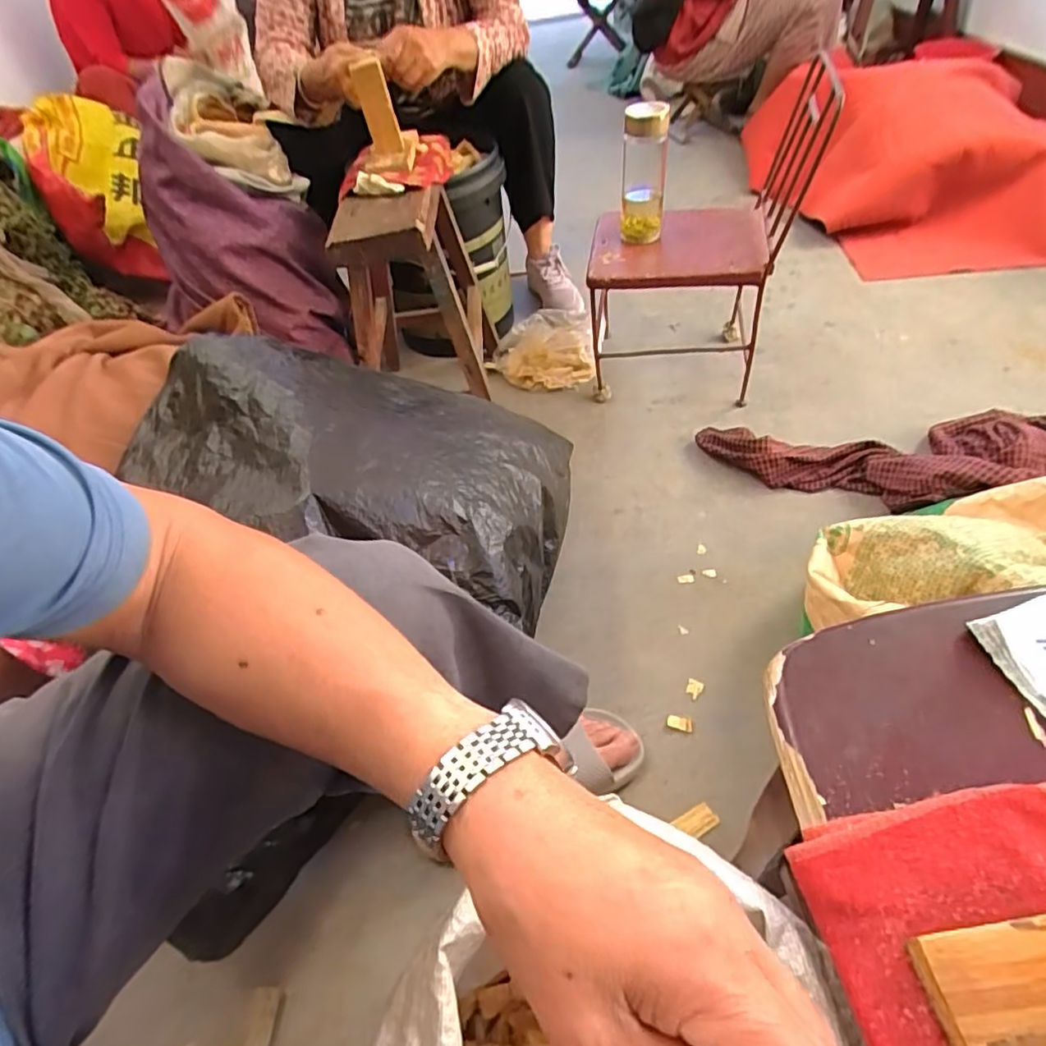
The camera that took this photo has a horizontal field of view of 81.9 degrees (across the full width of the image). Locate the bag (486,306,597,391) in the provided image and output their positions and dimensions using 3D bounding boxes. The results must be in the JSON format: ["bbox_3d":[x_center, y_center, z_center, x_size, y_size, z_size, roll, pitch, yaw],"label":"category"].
[{"bbox_3d":[0.033,-0.386,1.312,0.227,0.092,0.229,-7,48,3],"label":"bag"}]

